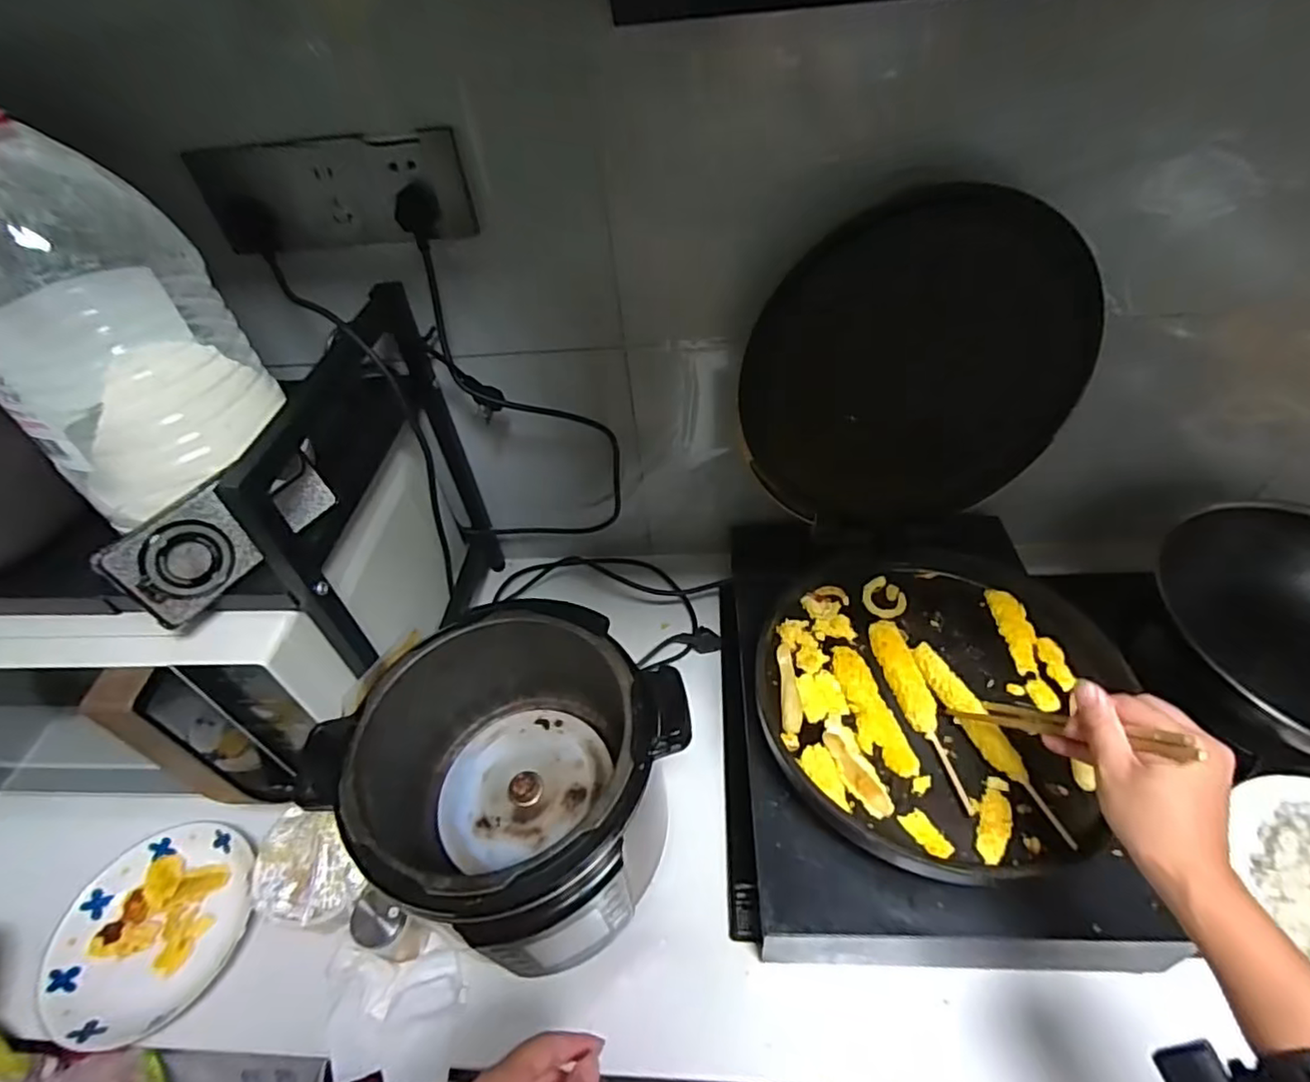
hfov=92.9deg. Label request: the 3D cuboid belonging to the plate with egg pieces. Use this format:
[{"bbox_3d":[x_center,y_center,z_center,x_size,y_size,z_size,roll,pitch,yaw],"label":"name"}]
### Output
[{"bbox_3d":[-0.501,0.385,0.624,0.174,0.040,0.186,-4,46,4],"label":"plate with egg pieces"}]

